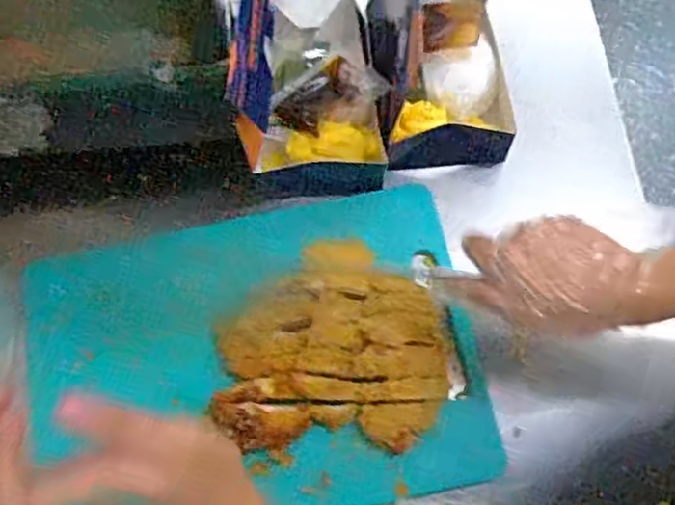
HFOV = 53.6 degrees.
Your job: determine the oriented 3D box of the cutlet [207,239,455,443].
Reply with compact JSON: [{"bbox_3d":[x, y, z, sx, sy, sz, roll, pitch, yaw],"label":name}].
[{"bbox_3d":[-0.006,0.070,0.528,0.171,0.021,0.154,-1,72,0],"label":"cutlet"}]

